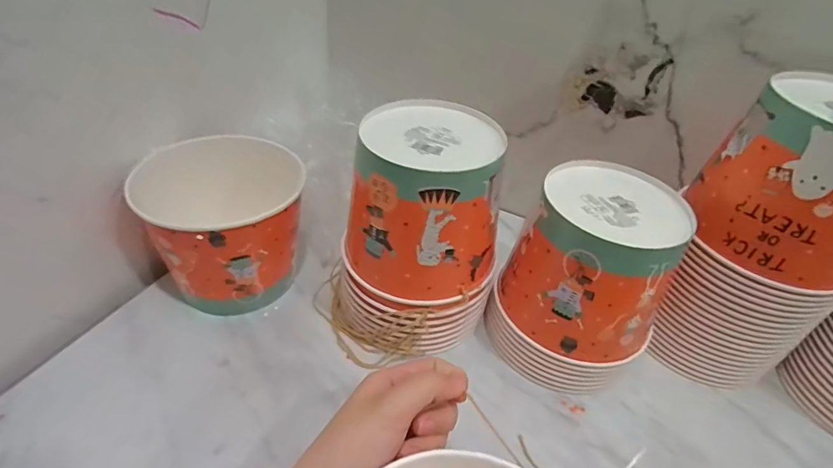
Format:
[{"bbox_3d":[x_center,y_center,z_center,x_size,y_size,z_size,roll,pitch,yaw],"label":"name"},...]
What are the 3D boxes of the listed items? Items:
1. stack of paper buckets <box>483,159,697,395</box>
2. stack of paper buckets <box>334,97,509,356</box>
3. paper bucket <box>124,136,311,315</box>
[{"bbox_3d":[0.167,0.046,0.450,0.142,0.177,0.146,31,46,27],"label":"stack of paper buckets"},{"bbox_3d":[-0.001,0.005,0.446,0.144,0.213,0.136,-21,47,-28],"label":"stack of paper buckets"},{"bbox_3d":[-0.201,-0.007,0.492,0.145,0.146,0.144,4,40,-3],"label":"paper bucket"}]

